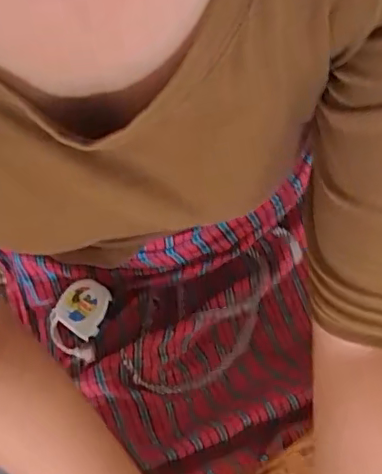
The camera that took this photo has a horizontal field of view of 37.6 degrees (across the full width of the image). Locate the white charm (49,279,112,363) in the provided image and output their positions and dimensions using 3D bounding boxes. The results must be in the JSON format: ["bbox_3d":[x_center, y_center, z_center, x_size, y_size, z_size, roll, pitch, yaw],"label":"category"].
[{"bbox_3d":[-0.107,0.077,0.534,0.057,0.015,0.071,9,74,20],"label":"white charm"}]

